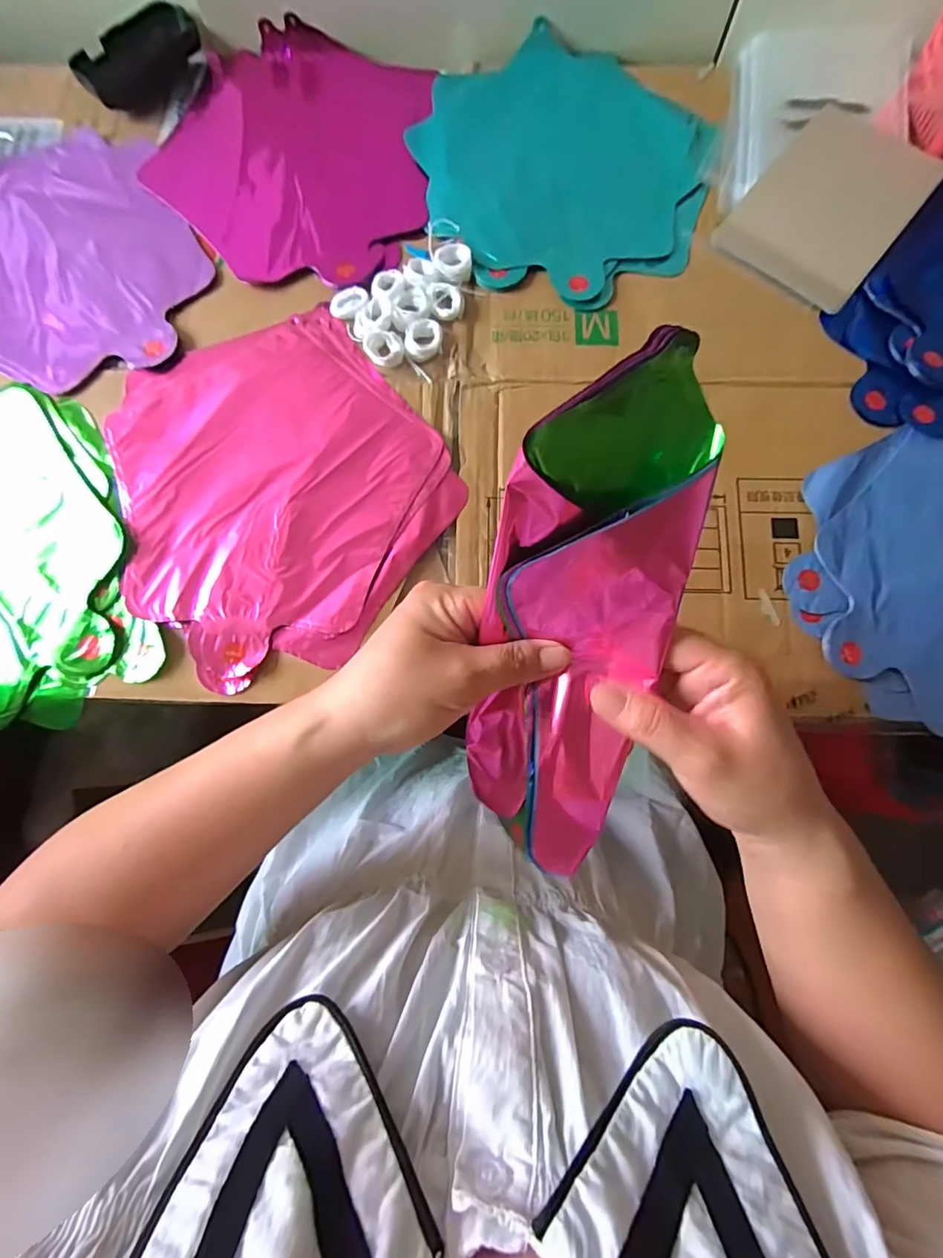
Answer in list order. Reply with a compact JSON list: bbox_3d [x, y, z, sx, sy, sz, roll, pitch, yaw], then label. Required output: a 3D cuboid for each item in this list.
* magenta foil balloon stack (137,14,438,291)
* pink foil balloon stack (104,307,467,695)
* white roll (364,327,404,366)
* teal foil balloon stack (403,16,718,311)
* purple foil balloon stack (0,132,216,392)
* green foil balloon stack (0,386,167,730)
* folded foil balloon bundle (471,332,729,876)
[{"bbox_3d":[-0.147,-0.404,0.430,0.227,0.016,0.254,11,78,3],"label":"magenta foil balloon stack"},{"bbox_3d":[-0.145,-0.105,0.364,0.235,0.007,0.253,-41,80,-8],"label":"pink foil balloon stack"},{"bbox_3d":[-0.066,-0.211,0.380,0.030,0.009,0.026,7,78,2],"label":"white roll"},{"bbox_3d":[0.070,-0.383,0.418,0.240,0.009,0.245,15,78,4],"label":"teal foil balloon stack"},{"bbox_3d":[-0.349,-0.309,0.414,0.274,0.014,0.226,14,78,4],"label":"purple foil balloon stack"},{"bbox_3d":[-0.364,-0.045,0.364,0.243,0.037,0.257,-21,78,-4],"label":"green foil balloon stack"},{"bbox_3d":[0.049,-0.001,0.235,0.082,0.039,0.230,11,109,3],"label":"folded foil balloon bundle"}]

